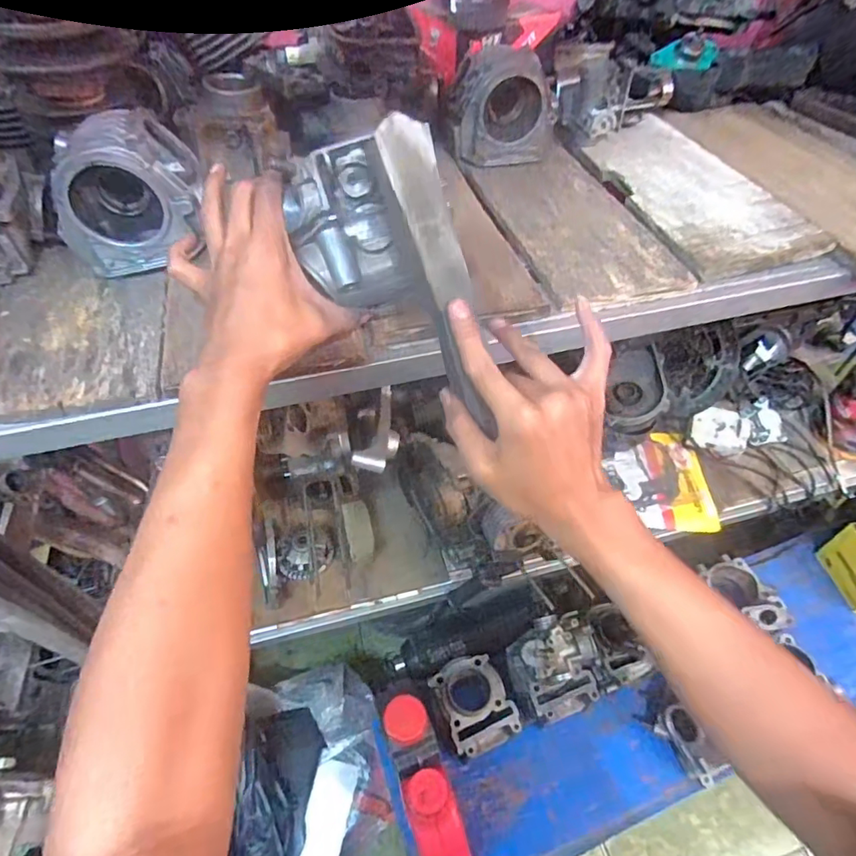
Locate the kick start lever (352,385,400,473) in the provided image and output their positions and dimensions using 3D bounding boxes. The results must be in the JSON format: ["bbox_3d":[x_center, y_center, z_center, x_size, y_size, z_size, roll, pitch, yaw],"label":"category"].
[{"bbox_3d":[-0.070,0.000,0.879,0.059,0.026,0.175,10,53,8],"label":"kick start lever"}]

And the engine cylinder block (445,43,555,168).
[{"bbox_3d":[0.092,-0.406,0.671,0.134,0.103,0.084,5,52,4],"label":"engine cylinder block"}]

